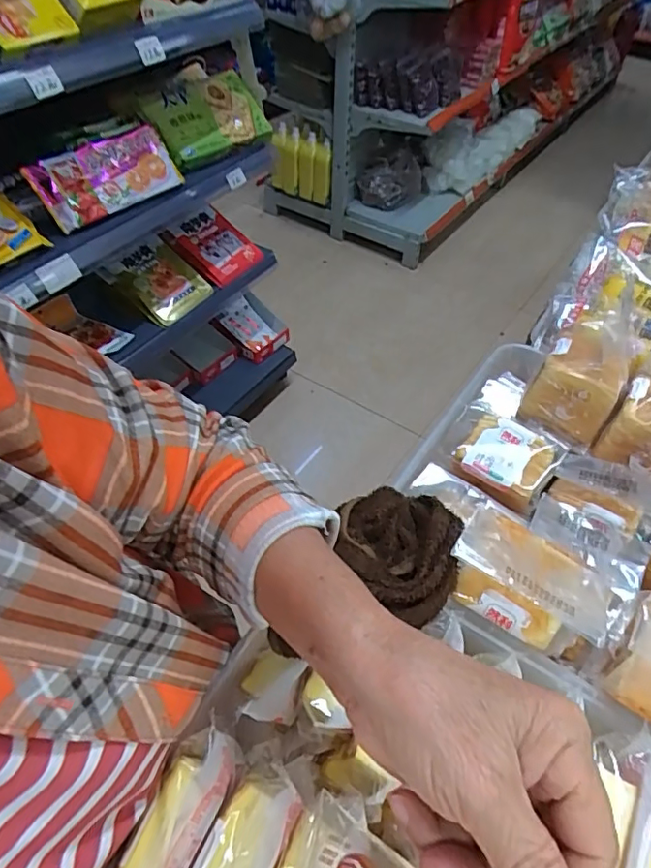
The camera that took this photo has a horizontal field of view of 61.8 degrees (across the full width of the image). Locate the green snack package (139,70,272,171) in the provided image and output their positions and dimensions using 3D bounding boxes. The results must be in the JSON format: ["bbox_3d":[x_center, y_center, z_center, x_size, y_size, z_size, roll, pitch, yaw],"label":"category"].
[{"bbox_3d":[-0.171,-0.470,0.813,0.187,0.097,0.046,-34,58,-25],"label":"green snack package"}]

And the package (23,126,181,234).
[{"bbox_3d":[-0.289,-0.344,0.733,0.192,0.084,0.031,-34,58,-25],"label":"package"}]

